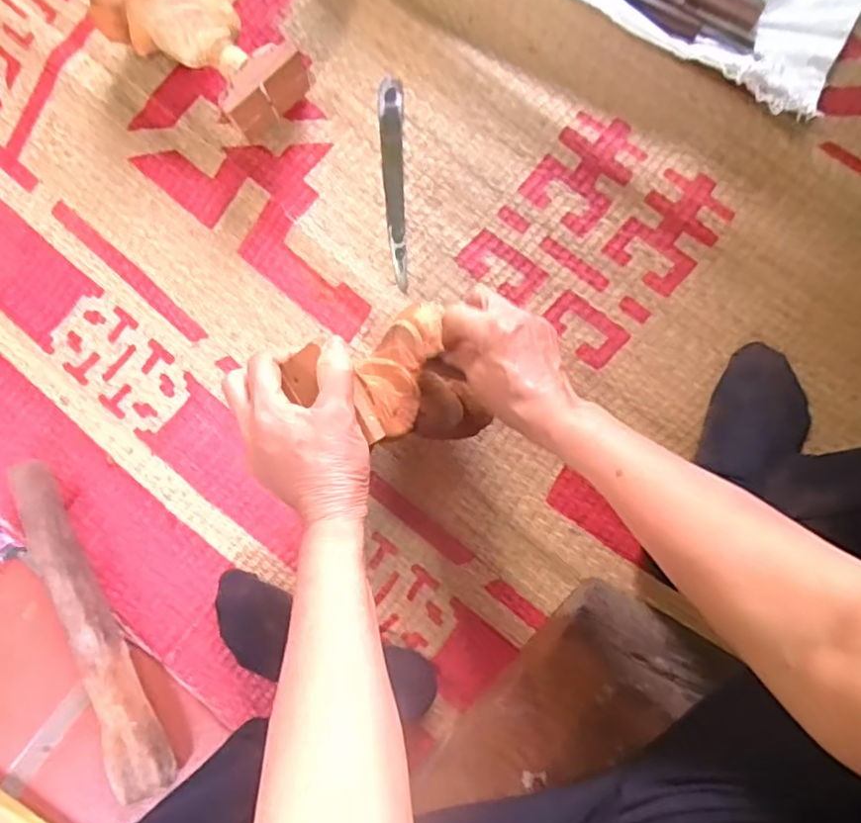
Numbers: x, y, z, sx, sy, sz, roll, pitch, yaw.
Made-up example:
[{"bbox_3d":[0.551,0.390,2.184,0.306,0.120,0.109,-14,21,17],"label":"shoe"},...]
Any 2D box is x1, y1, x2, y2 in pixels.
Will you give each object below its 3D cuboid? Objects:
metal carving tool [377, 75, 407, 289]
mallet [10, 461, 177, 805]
[{"bbox_3d":[-0.035,-0.212,0.604,0.022,0.006,0.195,-1,90,4],"label":"metal carving tool"},{"bbox_3d":[-0.326,0.207,0.621,0.049,0.037,0.325,-22,89,4],"label":"mallet"}]

